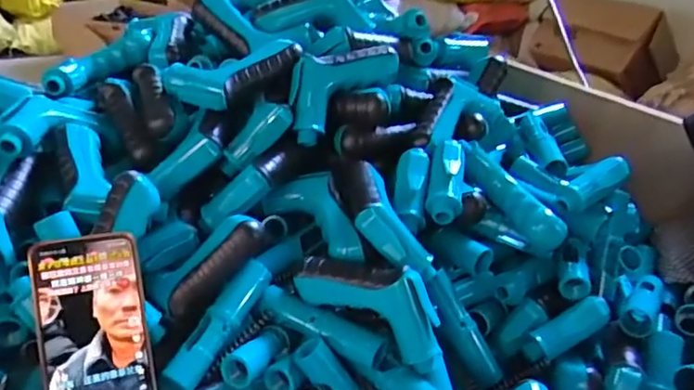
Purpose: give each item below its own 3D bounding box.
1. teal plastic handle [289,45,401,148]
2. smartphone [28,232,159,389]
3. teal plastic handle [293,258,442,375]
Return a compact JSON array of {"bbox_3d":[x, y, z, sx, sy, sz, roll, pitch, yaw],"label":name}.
[{"bbox_3d":[-0.002,-0.107,0.622,0.133,0.080,0.037,-20,16,-27],"label":"teal plastic handle"},{"bbox_3d":[-0.190,0.112,0.455,0.076,0.162,0.008,-7,-10,-29],"label":"smartphone"},{"bbox_3d":[0.019,0.097,0.518,0.130,0.078,0.037,16,29,21],"label":"teal plastic handle"}]

